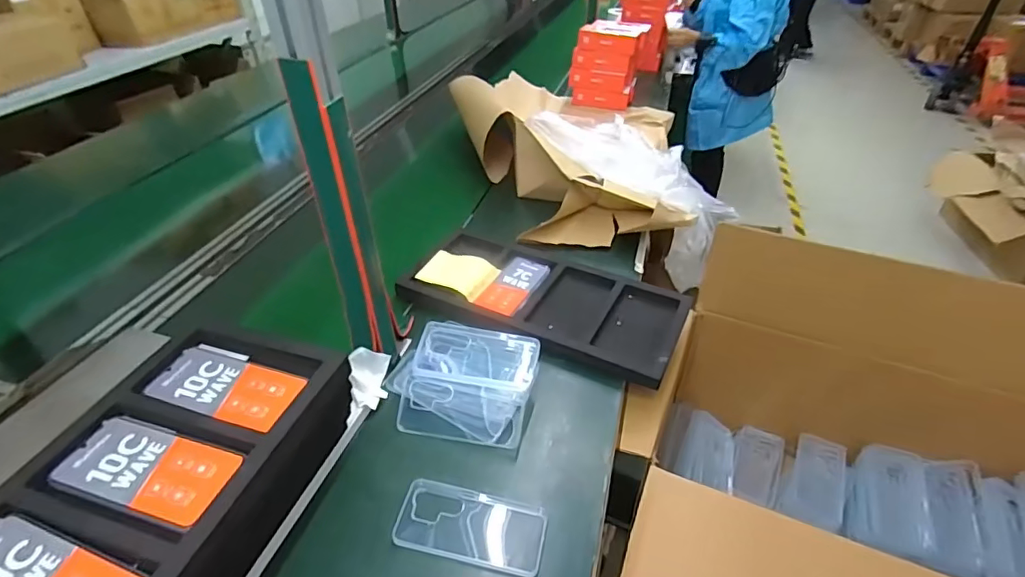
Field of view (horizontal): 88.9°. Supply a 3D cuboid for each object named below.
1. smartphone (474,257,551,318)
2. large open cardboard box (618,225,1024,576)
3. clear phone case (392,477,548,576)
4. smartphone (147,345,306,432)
[{"bbox_3d":[0.006,-0.006,0.942,0.081,0.004,0.155,21,44,20],"label":"smartphone"},{"bbox_3d":[0.574,0.245,0.806,0.708,0.503,0.744,19,43,22],"label":"large open cardboard box"},{"bbox_3d":[-0.049,0.282,0.626,0.174,0.008,0.084,7,40,10],"label":"clear phone case"},{"bbox_3d":[-0.315,0.109,0.582,0.172,0.009,0.078,12,38,16],"label":"smartphone"}]

